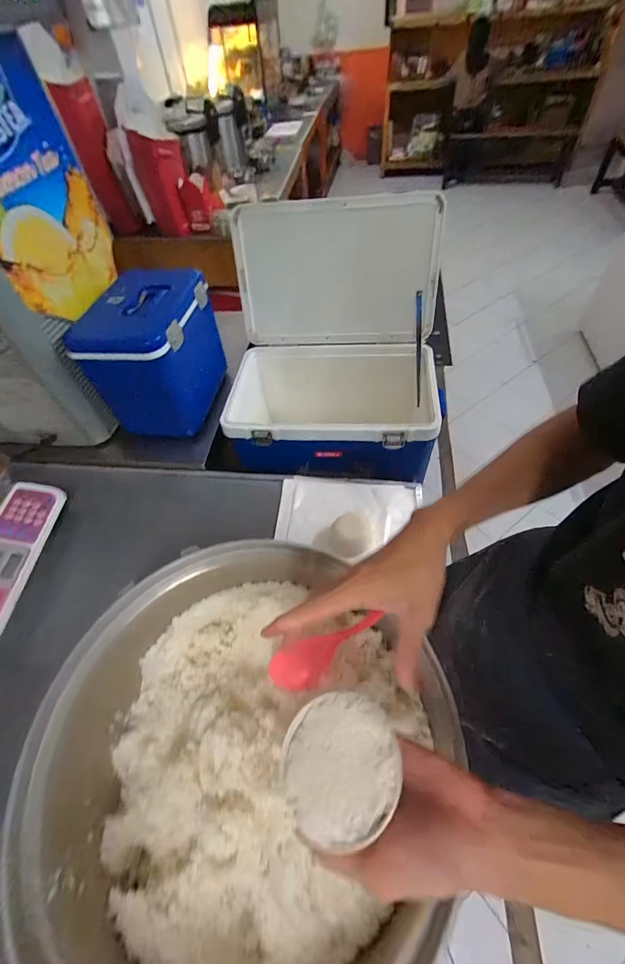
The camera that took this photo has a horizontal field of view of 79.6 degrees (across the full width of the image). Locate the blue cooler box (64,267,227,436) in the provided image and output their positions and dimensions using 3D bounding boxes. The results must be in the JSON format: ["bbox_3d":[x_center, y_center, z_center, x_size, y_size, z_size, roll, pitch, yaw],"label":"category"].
[{"bbox_3d":[-0.367,-0.291,0.912,0.225,0.295,0.285,7,54,10],"label":"blue cooler box"}]

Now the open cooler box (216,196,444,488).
[{"bbox_3d":[0.040,-0.348,0.927,0.521,0.485,0.536,3,54,7],"label":"open cooler box"}]

